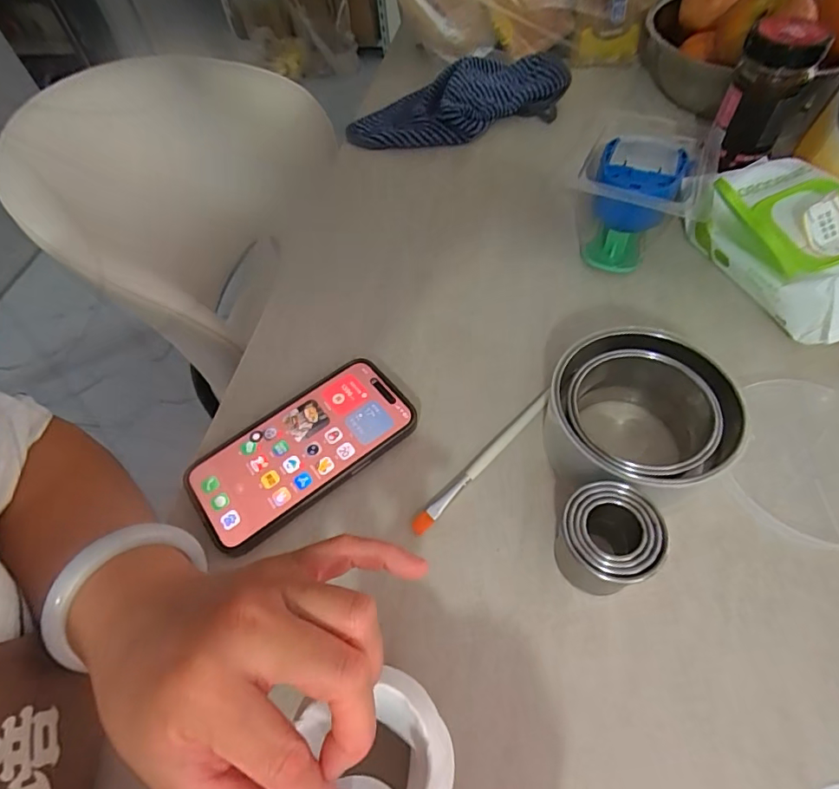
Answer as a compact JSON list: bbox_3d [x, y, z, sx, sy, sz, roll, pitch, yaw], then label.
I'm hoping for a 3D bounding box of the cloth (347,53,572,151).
[{"bbox_3d":[0.044,-0.358,0.604,0.270,0.047,0.119,-14,57,-5],"label":"cloth"}]

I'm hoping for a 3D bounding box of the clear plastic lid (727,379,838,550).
[{"bbox_3d":[0.273,0.043,0.332,0.107,0.010,0.120,18,60,15],"label":"clear plastic lid"}]

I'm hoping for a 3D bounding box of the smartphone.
[{"bbox_3d":[-0.083,0.040,0.358,0.161,0.015,0.075,-35,61,-17],"label":"smartphone"}]

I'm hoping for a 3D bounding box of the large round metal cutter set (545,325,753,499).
[{"bbox_3d":[0.141,0.016,0.327,0.103,0.062,0.109,-2,57,3],"label":"large round metal cutter set"}]

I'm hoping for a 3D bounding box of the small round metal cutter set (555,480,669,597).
[{"bbox_3d":[0.109,0.085,0.289,0.049,0.057,0.054,-31,60,-15],"label":"small round metal cutter set"}]

